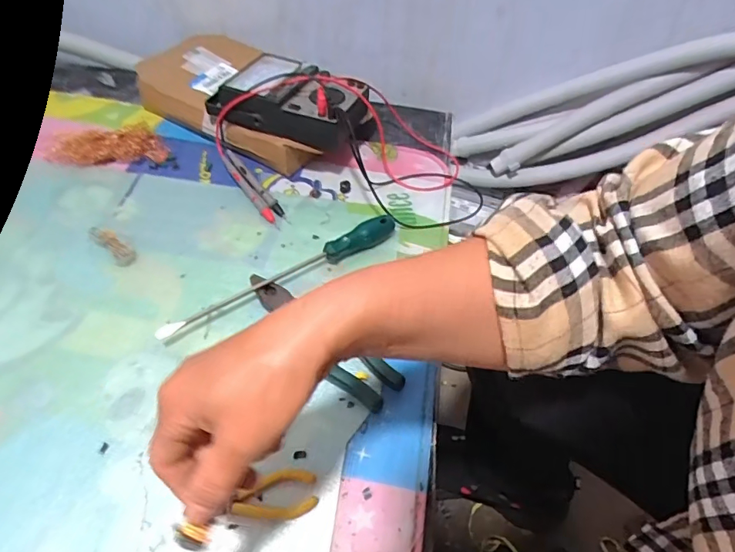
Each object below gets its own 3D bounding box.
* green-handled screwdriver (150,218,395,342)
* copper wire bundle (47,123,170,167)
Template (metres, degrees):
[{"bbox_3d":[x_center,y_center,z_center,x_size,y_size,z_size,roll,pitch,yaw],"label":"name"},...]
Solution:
[{"bbox_3d":[-0.090,-0.004,0.546,0.285,0.035,0.024,-29,61,-21],"label":"green-handled screwdriver"},{"bbox_3d":[-0.342,-0.172,0.653,0.140,0.040,0.047,-9,56,-9],"label":"copper wire bundle"}]

